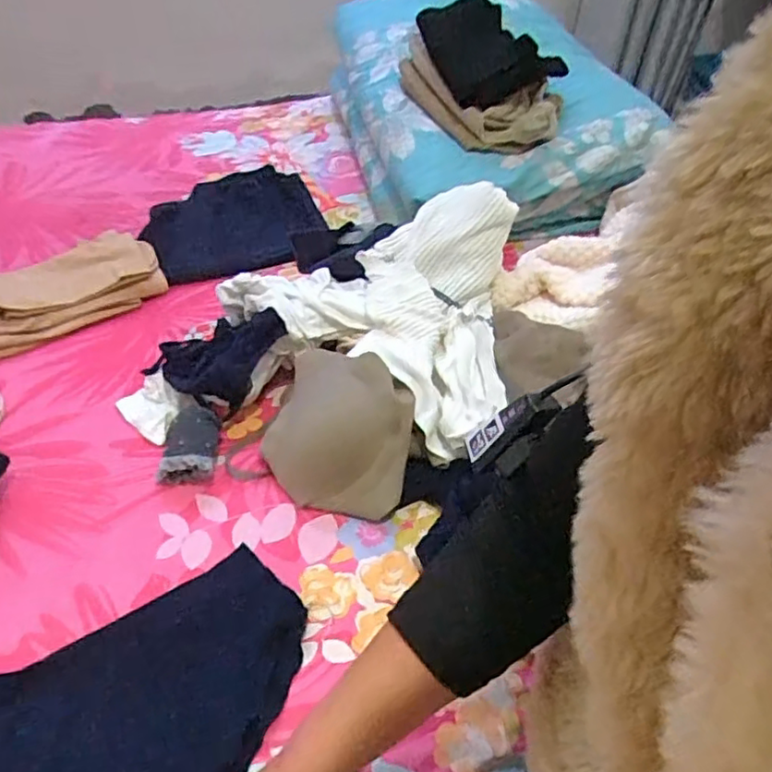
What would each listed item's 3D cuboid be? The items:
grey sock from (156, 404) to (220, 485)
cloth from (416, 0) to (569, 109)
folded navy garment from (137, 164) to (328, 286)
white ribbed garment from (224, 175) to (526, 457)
[{"bbox_3d":[-0.205,0.062,0.664,0.057,0.052,0.070,0,46,-4],"label":"grey sock"},{"bbox_3d":[0.155,-0.535,0.984,0.171,0.043,0.203,-28,73,-7],"label":"cloth"},{"bbox_3d":[-0.241,-0.265,1.005,0.279,0.043,0.242,-18,50,-19],"label":"folded navy garment"},{"bbox_3d":[0.035,-0.122,0.744,0.357,0.107,0.293,33,53,25],"label":"white ribbed garment"}]

